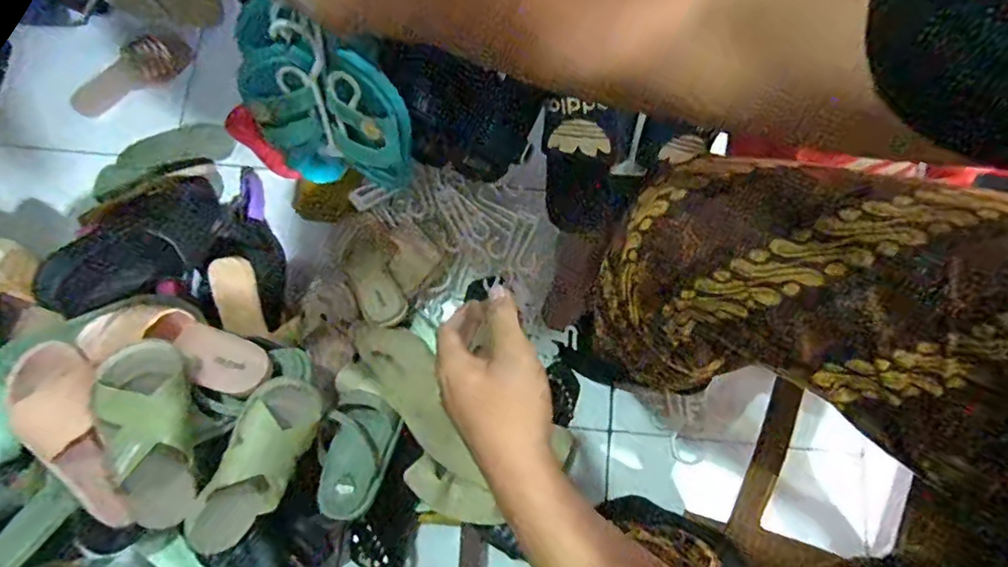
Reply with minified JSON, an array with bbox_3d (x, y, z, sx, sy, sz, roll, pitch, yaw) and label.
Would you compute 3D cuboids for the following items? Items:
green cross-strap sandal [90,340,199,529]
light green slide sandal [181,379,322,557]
[{"bbox_3d":[-0.386,0.169,0.598,0.101,0.063,0.216,11,112,2],"label":"green cross-strap sandal"},{"bbox_3d":[-0.284,0.217,0.634,0.088,0.060,0.224,28,93,-26],"label":"light green slide sandal"}]

